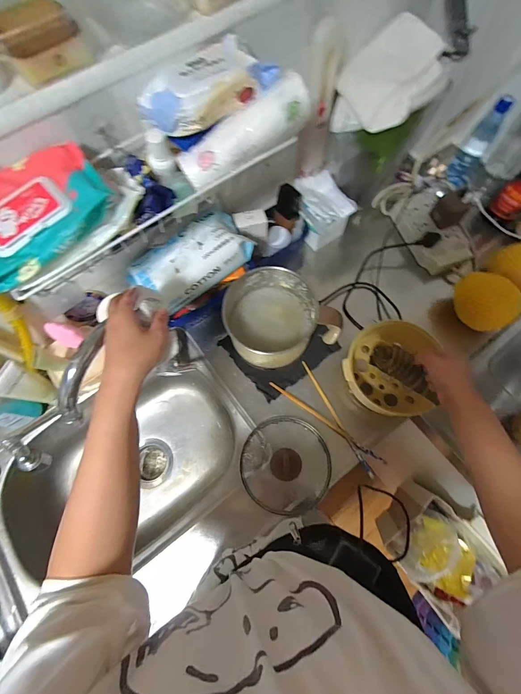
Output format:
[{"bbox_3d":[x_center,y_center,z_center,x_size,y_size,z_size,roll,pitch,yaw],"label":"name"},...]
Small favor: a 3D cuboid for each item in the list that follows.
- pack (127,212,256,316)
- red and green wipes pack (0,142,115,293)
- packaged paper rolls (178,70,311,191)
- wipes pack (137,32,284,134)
[{"bbox_3d":[-0.126,-0.157,0.563,0.224,0.064,0.114,-31,74,-9],"label":"pack"},{"bbox_3d":[-0.258,-0.147,0.349,0.170,0.037,0.118,-35,74,-10],"label":"red and green wipes pack"},{"bbox_3d":[-0.019,-0.268,0.399,0.176,0.047,0.044,-31,73,8],"label":"packaged paper rolls"},{"bbox_3d":[-0.063,-0.305,0.383,0.158,0.058,0.093,-32,74,-9],"label":"wipes pack"}]

